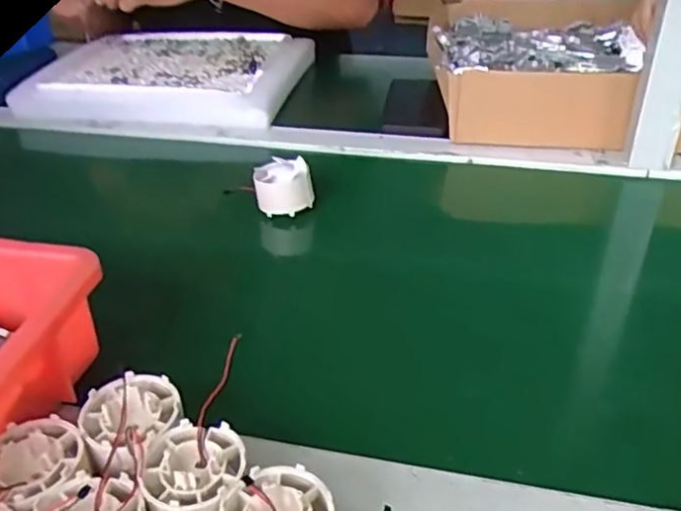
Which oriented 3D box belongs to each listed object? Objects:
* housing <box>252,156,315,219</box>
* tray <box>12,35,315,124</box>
[{"bbox_3d":[-0.052,-0.063,0.587,0.050,0.039,0.038,-6,34,-7],"label":"housing"},{"bbox_3d":[-0.214,-0.240,0.836,0.322,0.038,0.289,2,34,5],"label":"tray"}]

